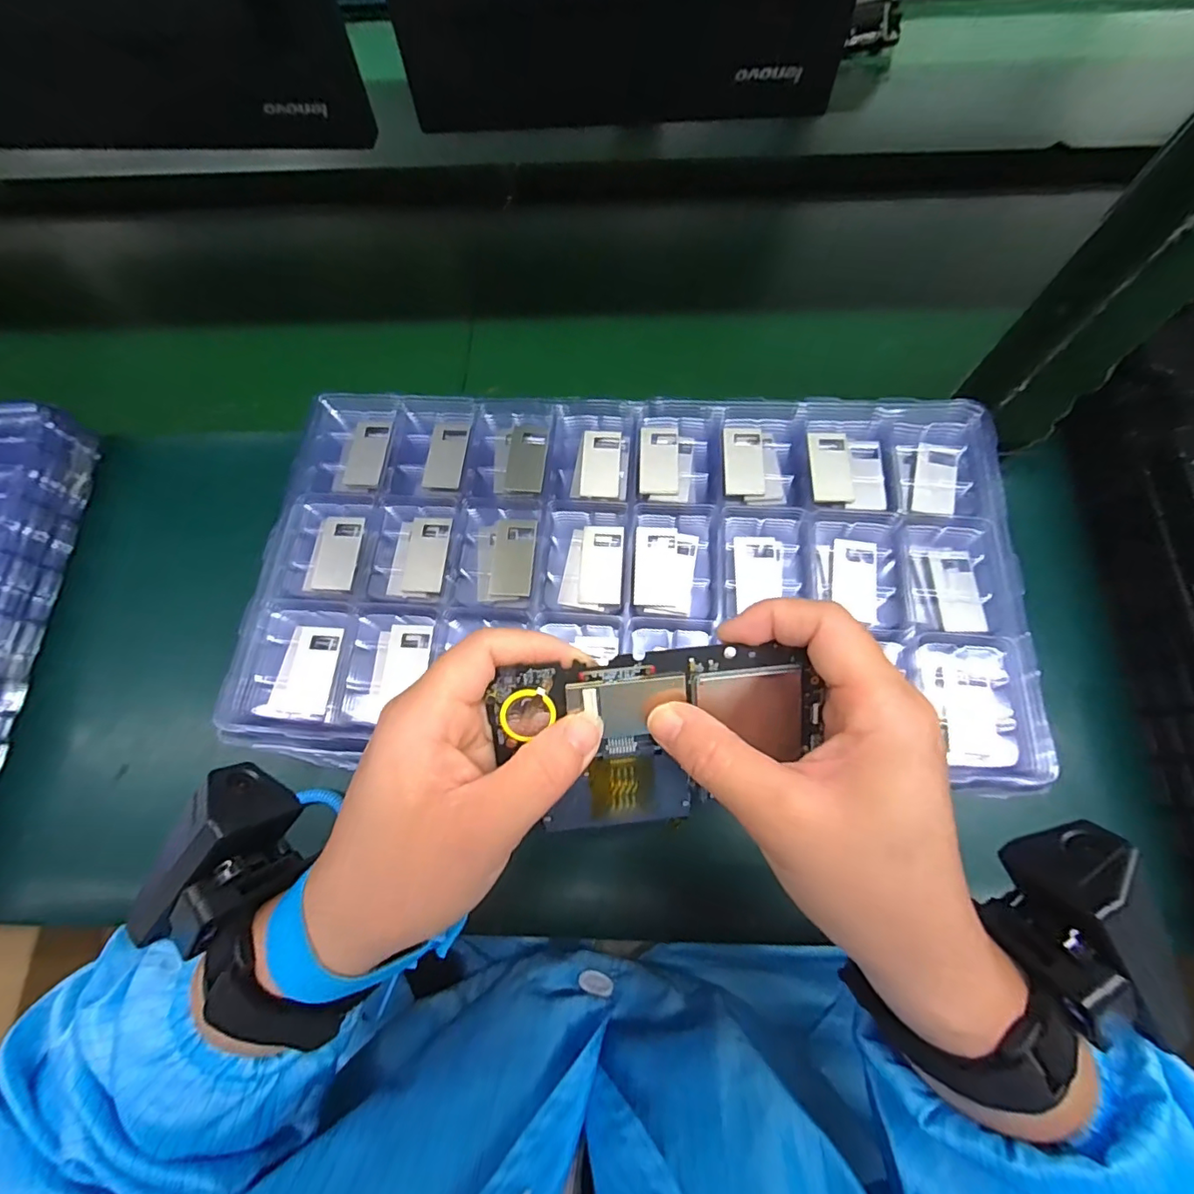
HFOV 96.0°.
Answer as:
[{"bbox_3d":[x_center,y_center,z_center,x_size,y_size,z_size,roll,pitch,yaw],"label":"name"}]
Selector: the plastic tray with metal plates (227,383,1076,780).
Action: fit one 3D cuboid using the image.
[{"bbox_3d":[0.017,-0.020,0.283,0.380,0.020,0.202,1,69,2],"label":"plastic tray with metal plates"}]

